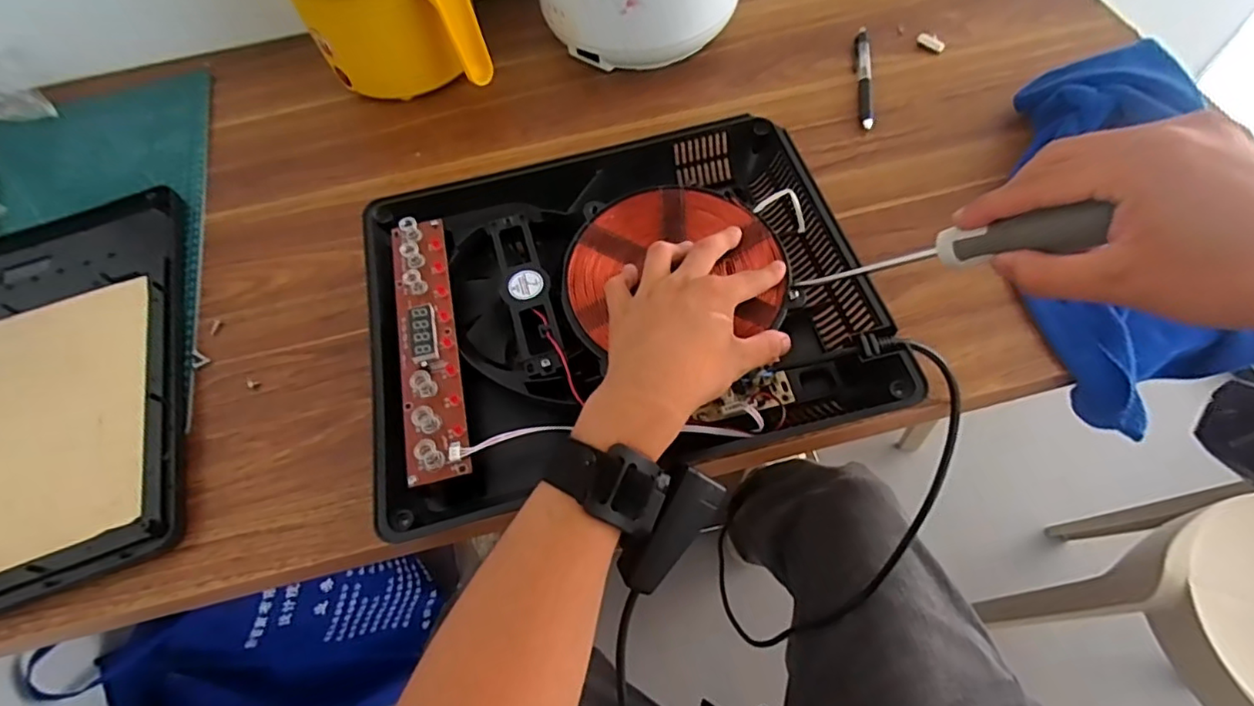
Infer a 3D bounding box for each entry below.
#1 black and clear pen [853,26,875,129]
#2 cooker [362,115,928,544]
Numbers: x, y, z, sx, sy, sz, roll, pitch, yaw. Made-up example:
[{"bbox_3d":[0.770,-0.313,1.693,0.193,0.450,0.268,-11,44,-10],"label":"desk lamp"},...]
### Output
[{"bbox_3d":[0.232,-0.270,0.575,0.017,0.010,0.147,6,61,7],"label":"black and clear pen"},{"bbox_3d":[-0.012,-0.046,0.436,0.341,0.049,0.283,-14,61,-4],"label":"cooker"}]

